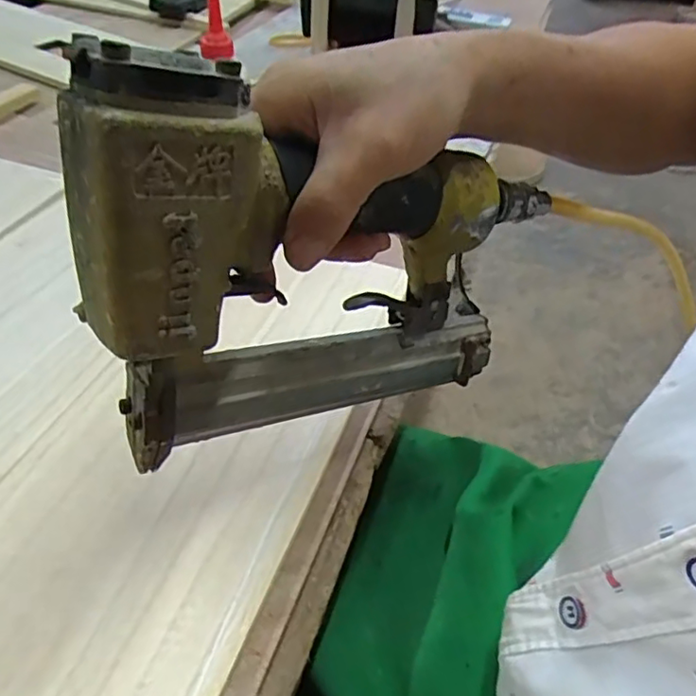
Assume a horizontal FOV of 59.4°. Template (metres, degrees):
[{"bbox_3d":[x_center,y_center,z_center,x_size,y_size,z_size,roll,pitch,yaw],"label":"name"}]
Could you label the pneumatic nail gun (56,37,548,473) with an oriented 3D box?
[{"bbox_3d":[0.002,-0.042,0.271,0.220,0.174,0.044,-18,48,-23],"label":"pneumatic nail gun"}]

